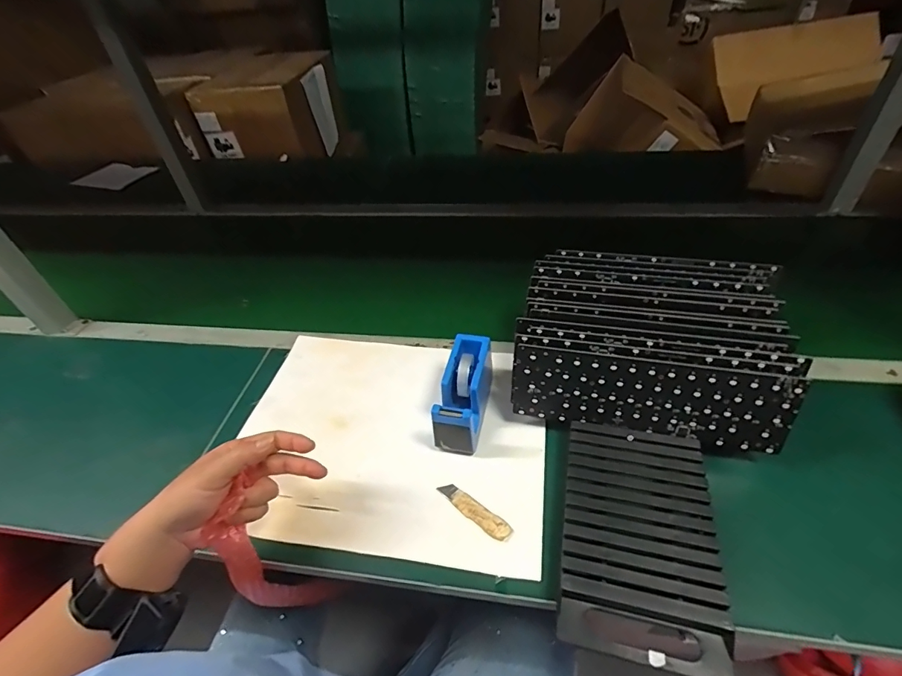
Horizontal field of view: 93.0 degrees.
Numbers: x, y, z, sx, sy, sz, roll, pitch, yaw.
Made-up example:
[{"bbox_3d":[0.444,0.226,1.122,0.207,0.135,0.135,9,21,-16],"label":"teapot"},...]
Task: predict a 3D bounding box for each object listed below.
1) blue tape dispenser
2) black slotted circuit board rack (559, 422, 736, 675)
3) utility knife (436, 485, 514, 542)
[{"bbox_3d":[0.014,0.068,0.521,0.052,0.078,0.135,7,45,13],"label":"blue tape dispenser"},{"bbox_3d":[0.178,0.187,0.414,0.137,0.023,0.217,7,45,12],"label":"black slotted circuit board rack"},{"bbox_3d":[0.025,0.184,0.456,0.090,0.008,0.021,30,54,31],"label":"utility knife"}]

